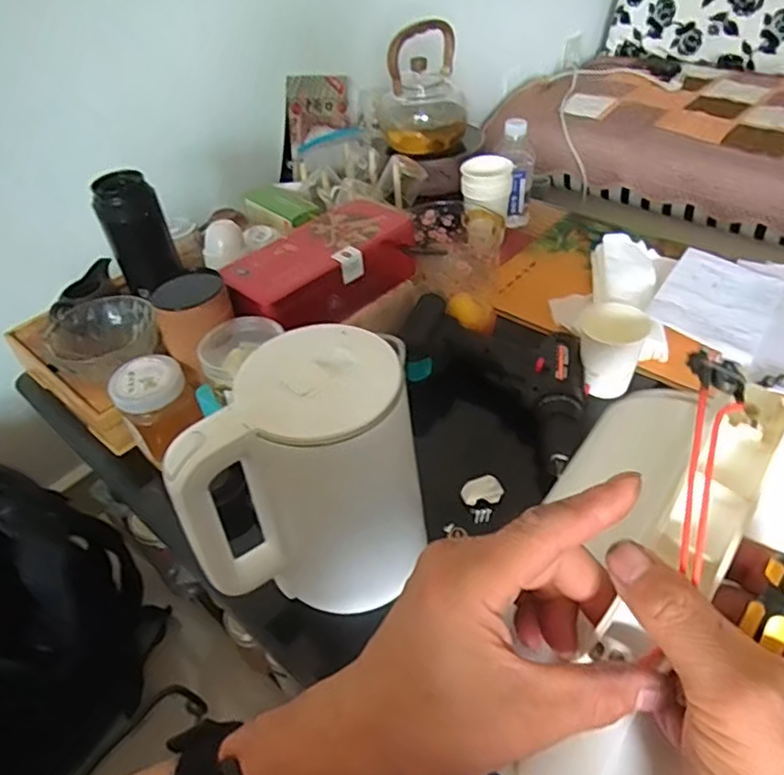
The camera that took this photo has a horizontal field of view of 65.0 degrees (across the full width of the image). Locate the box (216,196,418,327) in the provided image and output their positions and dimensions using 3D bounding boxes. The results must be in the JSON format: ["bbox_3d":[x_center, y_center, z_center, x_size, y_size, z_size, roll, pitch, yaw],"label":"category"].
[{"bbox_3d":[-0.081,-0.125,0.716,0.104,0.092,0.228,31,54,33],"label":"box"}]

